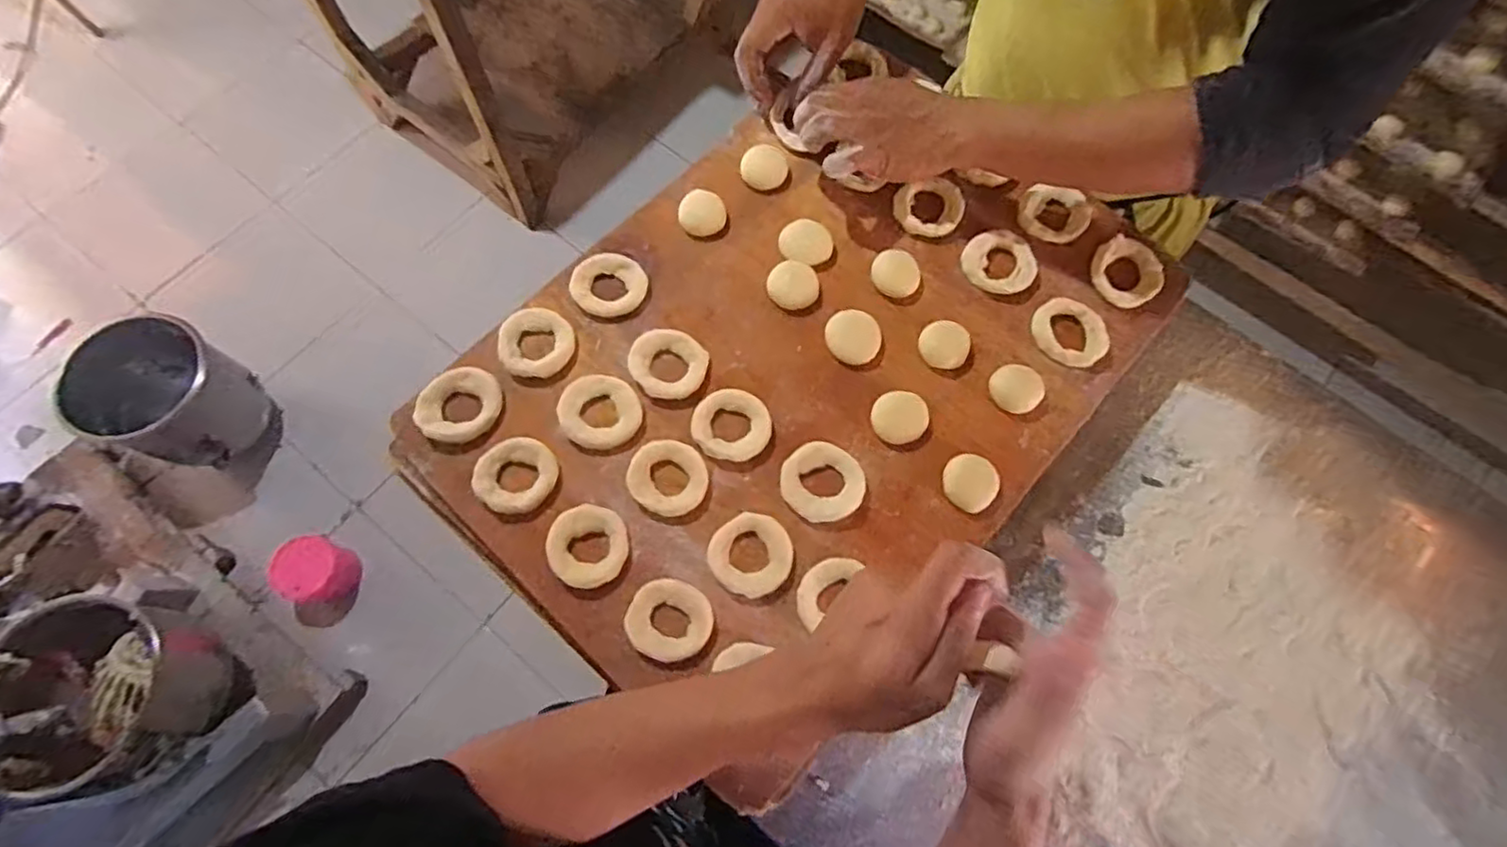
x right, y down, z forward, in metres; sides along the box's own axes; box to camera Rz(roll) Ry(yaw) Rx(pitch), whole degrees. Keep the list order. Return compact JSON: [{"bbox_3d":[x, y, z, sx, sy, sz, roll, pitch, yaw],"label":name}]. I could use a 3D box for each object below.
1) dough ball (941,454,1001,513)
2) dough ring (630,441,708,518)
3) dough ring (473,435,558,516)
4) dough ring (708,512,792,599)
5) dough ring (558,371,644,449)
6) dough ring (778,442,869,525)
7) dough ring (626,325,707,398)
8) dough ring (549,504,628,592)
[{"bbox_3d":[0.177,0.048,0.535,0.043,0.015,0.042,1,70,-2],"label":"dough ball"},{"bbox_3d":[-0.068,0.043,0.526,0.061,0.016,0.059,1,70,-2],"label":"dough ring"},{"bbox_3d":[-0.190,0.041,0.524,0.060,0.015,0.061,1,70,-2],"label":"dough ring"},{"bbox_3d":[-0.002,0.101,0.511,0.063,0.005,0.062,1,70,-2],"label":"dough ring"},{"bbox_3d":[-0.126,-0.010,0.542,0.066,0.011,0.060,1,70,-2],"label":"dough ring"},{"bbox_3d":[0.055,0.047,0.529,0.066,0.008,0.062,1,70,-2],"label":"dough ring"},{"bbox_3d":[-0.073,-0.051,0.554,0.063,0.012,0.057,19,71,5],"label":"dough ring"},{"bbox_3d":[-0.128,0.095,0.509,0.060,0.010,0.060,1,70,-2],"label":"dough ring"}]

